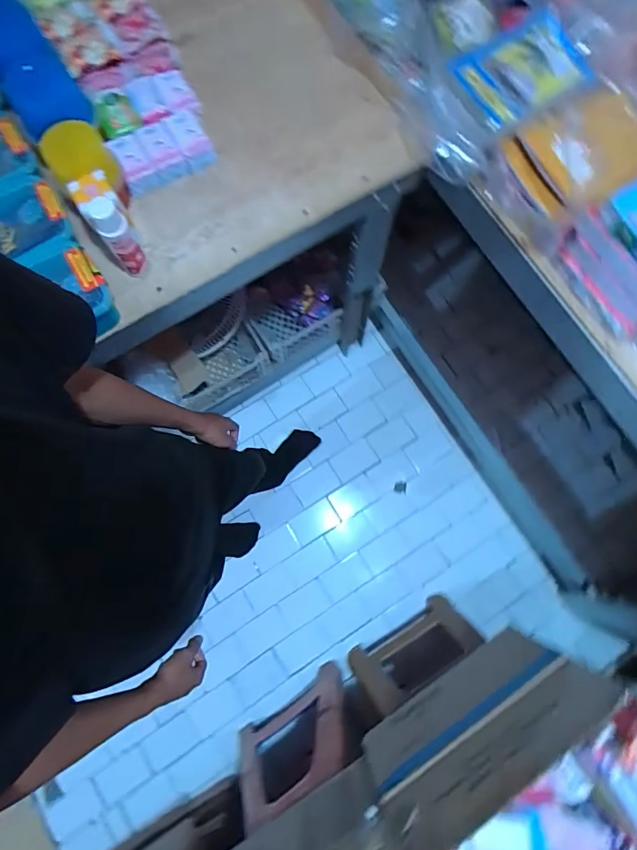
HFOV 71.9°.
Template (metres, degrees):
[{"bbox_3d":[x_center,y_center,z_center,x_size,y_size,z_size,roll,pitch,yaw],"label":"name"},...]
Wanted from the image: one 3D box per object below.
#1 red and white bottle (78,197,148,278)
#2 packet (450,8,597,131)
[{"bbox_3d":[-0.286,-0.268,0.622,0.041,0.120,0.052,-33,81,-8],"label":"red and white bottle"},{"bbox_3d":[0.329,-0.562,0.696,0.204,0.051,0.161,-35,81,-8],"label":"packet"}]

